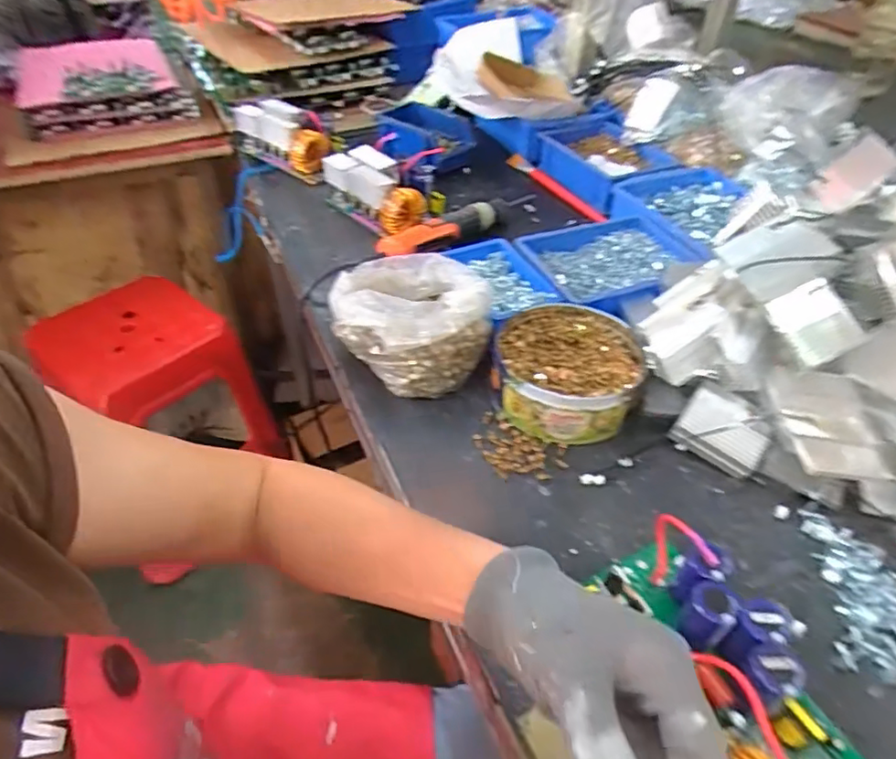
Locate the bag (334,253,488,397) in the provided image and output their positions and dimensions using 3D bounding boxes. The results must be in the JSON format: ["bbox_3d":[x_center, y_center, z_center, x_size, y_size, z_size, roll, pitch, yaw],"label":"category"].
[{"bbox_3d":[-0.040,-0.067,0.619,0.162,0.099,0.146,1,43,-1],"label":"bag"}]

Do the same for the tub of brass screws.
[{"bbox_3d":[0.122,-0.011,0.596,0.151,0.053,0.156,1,43,-1],"label":"tub of brass screws"}]

